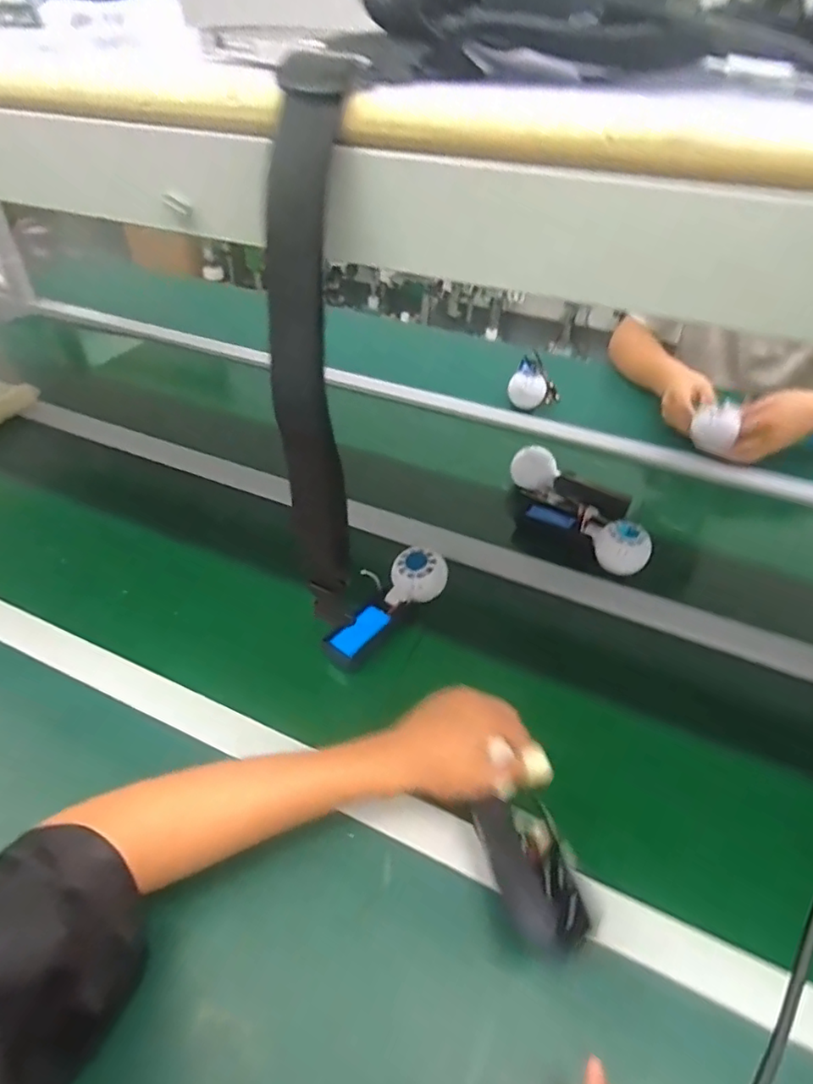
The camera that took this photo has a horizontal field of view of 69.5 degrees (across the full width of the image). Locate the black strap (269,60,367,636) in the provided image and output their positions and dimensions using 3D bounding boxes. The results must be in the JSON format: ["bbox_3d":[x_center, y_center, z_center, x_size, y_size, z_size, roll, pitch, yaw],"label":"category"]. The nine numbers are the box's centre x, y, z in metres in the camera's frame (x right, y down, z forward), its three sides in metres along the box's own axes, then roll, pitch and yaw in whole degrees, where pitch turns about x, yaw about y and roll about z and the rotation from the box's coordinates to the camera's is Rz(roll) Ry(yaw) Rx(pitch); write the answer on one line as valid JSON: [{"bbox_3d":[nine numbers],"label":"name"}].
[{"bbox_3d":[-0.042,-0.057,0.283,0.038,0.272,0.019,-8,43,-12],"label":"black strap"}]

